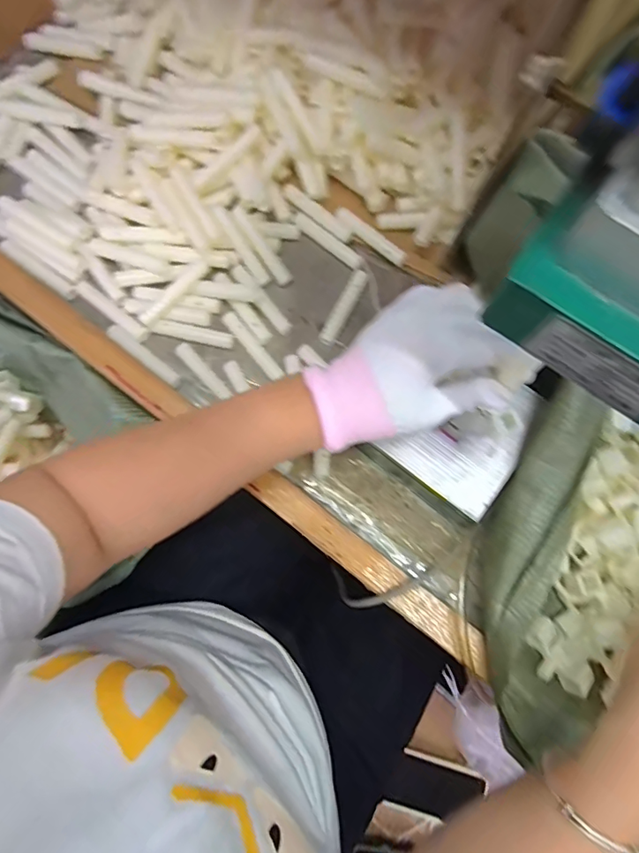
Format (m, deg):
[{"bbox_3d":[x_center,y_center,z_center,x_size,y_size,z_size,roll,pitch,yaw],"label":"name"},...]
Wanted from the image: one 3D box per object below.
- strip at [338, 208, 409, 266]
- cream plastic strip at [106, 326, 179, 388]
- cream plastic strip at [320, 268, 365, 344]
[{"bbox_3d":[0.049,-0.184,0.480,0.080,0.005,0.014,38,110,5],"label":"strip"},{"bbox_3d":[-0.158,-0.064,0.447,0.078,0.010,0.014,38,80,6],"label":"cream plastic strip"},{"bbox_3d":[0.024,-0.114,0.469,0.014,0.007,0.083,28,79,4],"label":"cream plastic strip"}]

